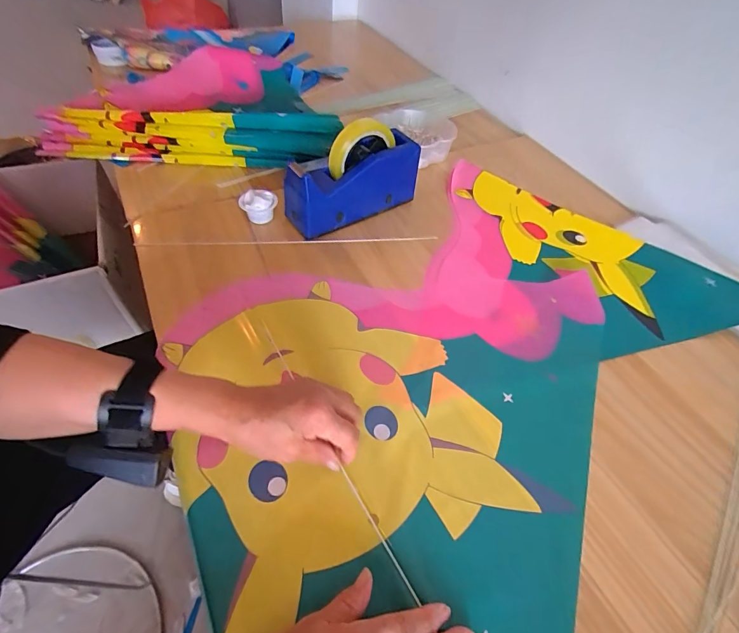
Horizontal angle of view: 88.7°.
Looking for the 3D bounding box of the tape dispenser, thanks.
[{"bbox_3d":[-0.020,-0.201,0.549,0.203,0.126,0.063,-24,59,-22],"label":"tape dispenser"}]

